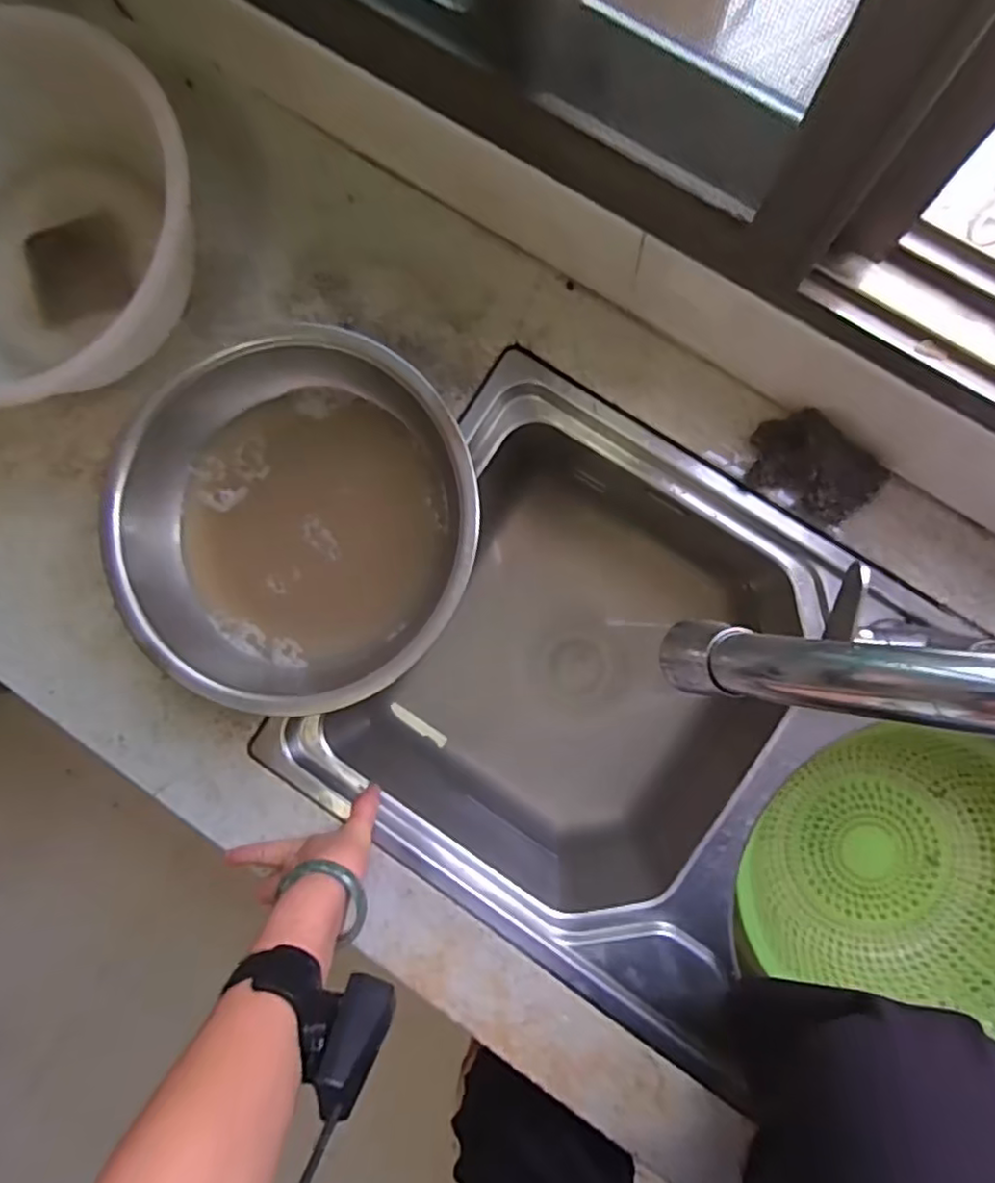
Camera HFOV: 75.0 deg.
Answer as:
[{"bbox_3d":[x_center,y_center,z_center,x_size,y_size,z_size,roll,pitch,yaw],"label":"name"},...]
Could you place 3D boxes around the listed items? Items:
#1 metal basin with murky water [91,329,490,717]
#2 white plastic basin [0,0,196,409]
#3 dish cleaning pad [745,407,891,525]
[{"bbox_3d":[-0.159,-0.048,0.538,0.285,0.081,0.271,0,89,5],"label":"metal basin with murky water"},{"bbox_3d":[-0.401,-0.299,0.555,0.312,0.102,0.273,-5,88,5],"label":"white plastic basin"},{"bbox_3d":[0.256,-0.102,0.521,0.103,0.036,0.067,30,91,5],"label":"dish cleaning pad"}]

